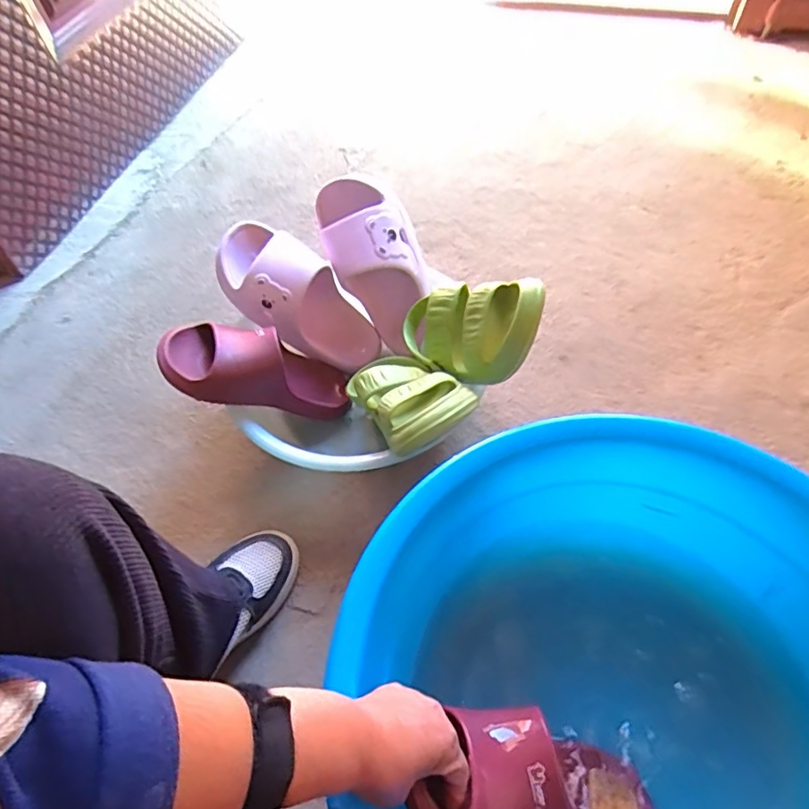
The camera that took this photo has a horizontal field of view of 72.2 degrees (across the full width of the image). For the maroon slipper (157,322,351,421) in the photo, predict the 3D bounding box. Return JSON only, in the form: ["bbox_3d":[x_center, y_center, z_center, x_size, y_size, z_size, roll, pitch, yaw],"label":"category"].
[{"bbox_3d":[-0.159,-0.045,0.656,0.080,0.232,0.085,-43,49,30],"label":"maroon slipper"}]

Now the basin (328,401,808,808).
[{"bbox_3d":[0.186,0.248,0.454,0.426,0.177,0.429,-2,55,3],"label":"basin"}]

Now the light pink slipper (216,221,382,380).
[{"bbox_3d":[-0.128,-0.134,0.718,0.083,0.241,0.102,-19,38,50],"label":"light pink slipper"}]

